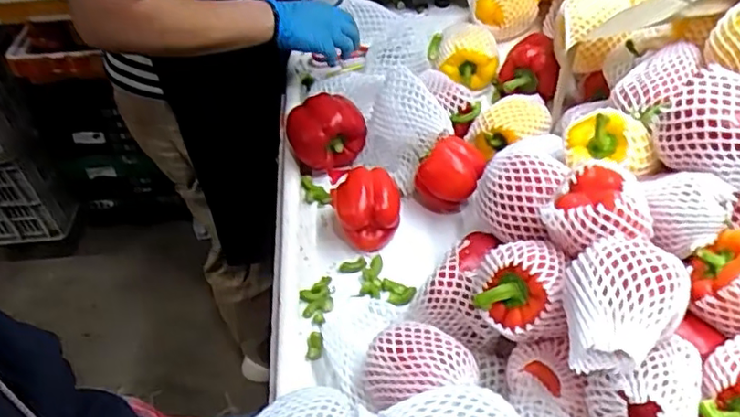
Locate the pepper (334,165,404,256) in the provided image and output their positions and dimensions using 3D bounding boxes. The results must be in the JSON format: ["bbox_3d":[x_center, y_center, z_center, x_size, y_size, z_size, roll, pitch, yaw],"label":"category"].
[{"bbox_3d":[-0.002,-0.002,0.765,0.081,0.062,0.090,-11,49,-5],"label":"pepper"}]

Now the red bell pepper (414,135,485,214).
[{"bbox_3d":[0.105,-0.040,0.770,0.082,0.077,0.064,-23,51,-15],"label":"red bell pepper"}]

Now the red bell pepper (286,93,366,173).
[{"bbox_3d":[-0.060,-0.107,0.837,0.104,0.078,0.083,-6,49,-1],"label":"red bell pepper"}]

